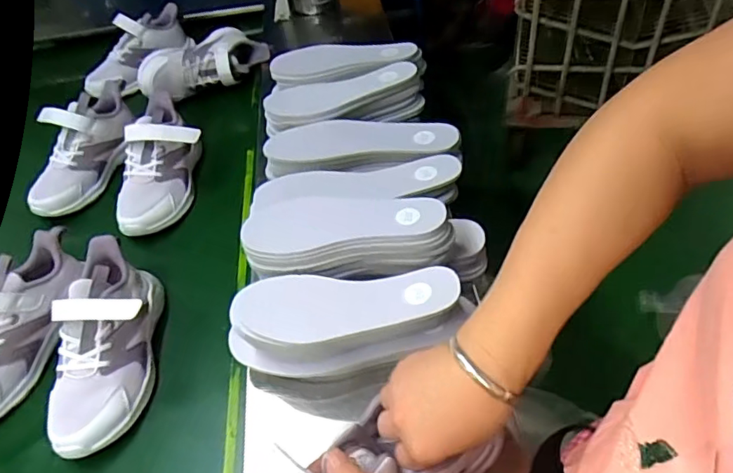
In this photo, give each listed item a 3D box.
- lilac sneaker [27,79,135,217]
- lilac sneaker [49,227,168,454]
[{"bbox_3d":[-0.408,-0.128,0.748,0.095,0.091,0.224,11,71,15],"label":"lilac sneaker"},{"bbox_3d":[-0.252,0.097,0.515,0.085,0.094,0.208,-5,48,1],"label":"lilac sneaker"}]

